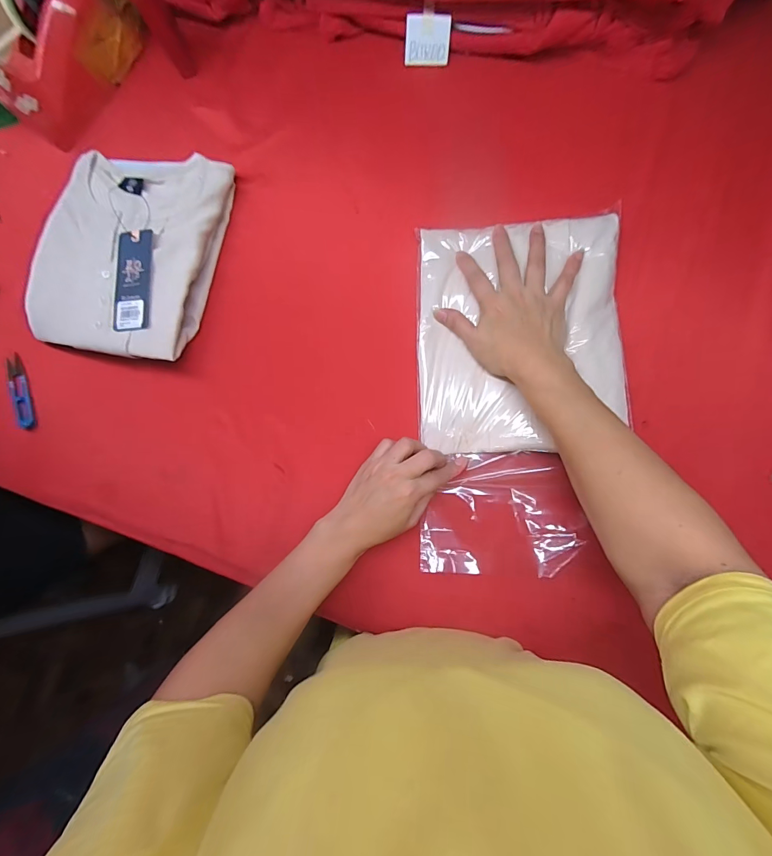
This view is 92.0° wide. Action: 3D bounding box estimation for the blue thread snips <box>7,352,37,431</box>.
[{"bbox_3d":[-0.461,-0.044,0.469,0.021,0.011,0.101,-28,81,3],"label":"blue thread snips"}]

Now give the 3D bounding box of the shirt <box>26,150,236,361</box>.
[{"bbox_3d":[-0.319,-0.216,0.456,0.213,0.037,0.251,12,84,8],"label":"shirt"}]

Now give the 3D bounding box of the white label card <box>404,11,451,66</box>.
[{"bbox_3d":[0.050,-0.470,0.452,0.056,0.044,0.008,13,43,12],"label":"white label card"}]

